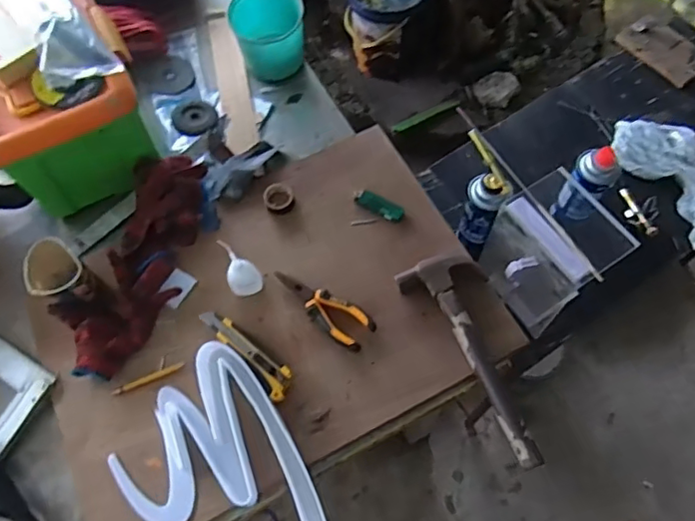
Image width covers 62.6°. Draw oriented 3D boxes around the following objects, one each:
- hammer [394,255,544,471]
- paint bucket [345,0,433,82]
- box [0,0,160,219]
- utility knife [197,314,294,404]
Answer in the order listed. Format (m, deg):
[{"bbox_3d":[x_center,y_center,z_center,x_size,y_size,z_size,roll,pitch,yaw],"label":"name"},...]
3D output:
[{"bbox_3d":[0.180,0.114,0.738,0.101,0.032,0.288,-25,65,-12],"label":"hammer"},{"bbox_3d":[0.128,-0.726,1.741,0.246,0.268,0.246,-1,65,2],"label":"paint bucket"},{"bbox_3d":[-0.427,-0.233,0.854,0.240,0.173,0.265,-34,69,-13],"label":"box"},{"bbox_3d":[-0.133,0.119,0.768,0.039,0.024,0.165,-39,68,-18],"label":"utility knife"}]

